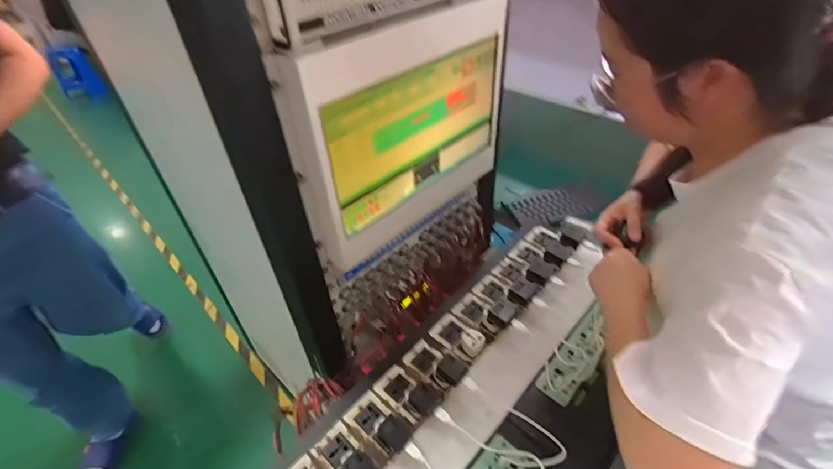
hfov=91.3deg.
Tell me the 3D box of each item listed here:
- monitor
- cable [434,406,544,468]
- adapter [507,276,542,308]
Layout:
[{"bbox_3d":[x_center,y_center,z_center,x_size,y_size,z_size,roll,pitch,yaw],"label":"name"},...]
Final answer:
[{"bbox_3d":[0.016,-0.182,0.715,0.026,0.224,0.399,26,49,30],"label":"monitor"},{"bbox_3d":[0.097,0.333,0.606,0.179,0.067,0.079,23,47,27],"label":"cable"},{"bbox_3d":[0.216,0.113,0.815,0.058,0.025,0.052,-33,49,-30],"label":"adapter"}]

